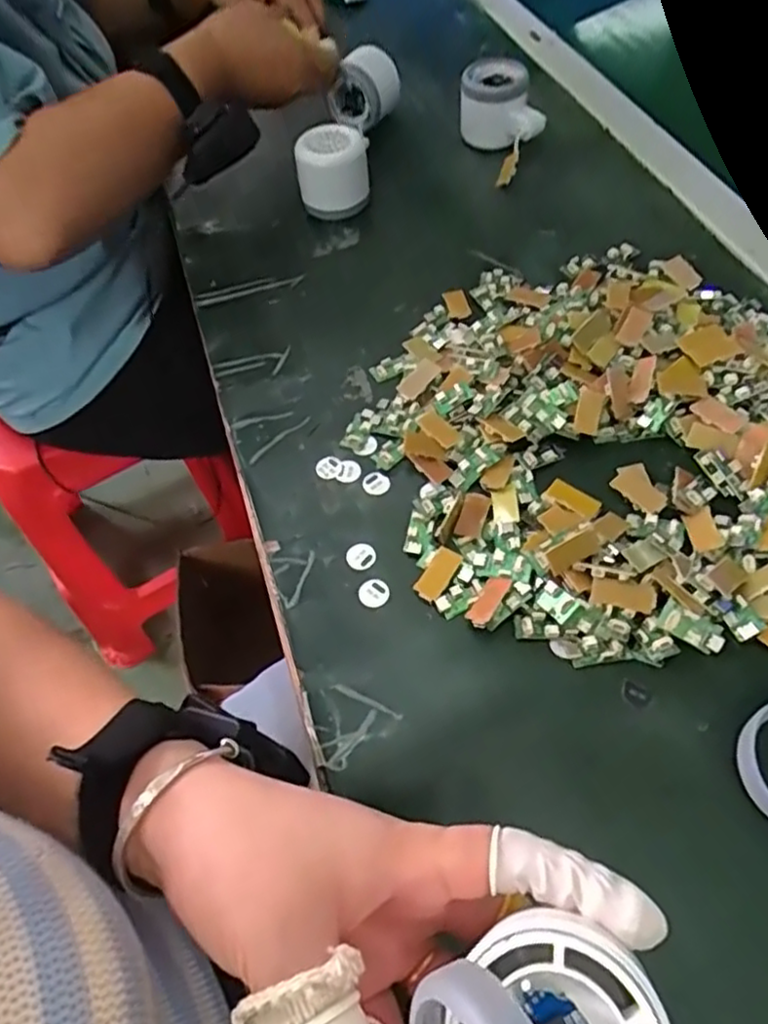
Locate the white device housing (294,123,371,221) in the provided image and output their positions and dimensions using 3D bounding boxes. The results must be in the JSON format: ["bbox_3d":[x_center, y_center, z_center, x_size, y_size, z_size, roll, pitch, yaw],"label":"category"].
[{"bbox_3d":[-0.045,-0.304,0.585,0.063,0.045,0.066,-4,56,0],"label":"white device housing"}]

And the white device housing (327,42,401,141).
[{"bbox_3d":[-0.017,-0.421,0.655,0.054,0.050,0.063,25,61,18],"label":"white device housing"}]

